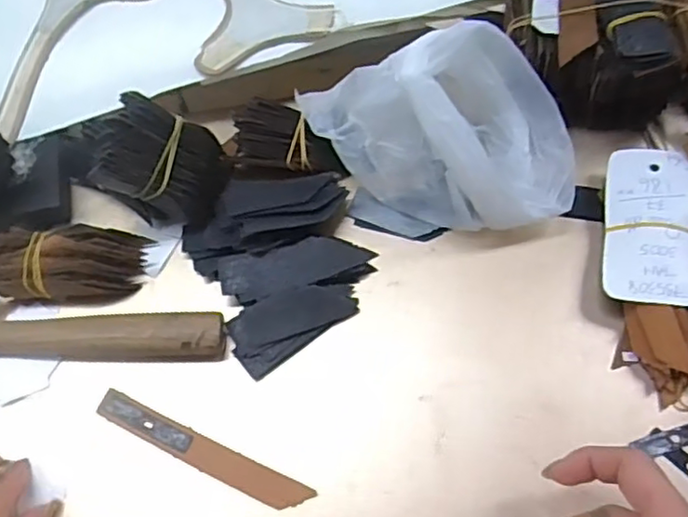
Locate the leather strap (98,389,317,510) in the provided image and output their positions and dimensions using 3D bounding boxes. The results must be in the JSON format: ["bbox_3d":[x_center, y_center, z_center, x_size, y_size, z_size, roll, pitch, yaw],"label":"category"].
[{"bbox_3d":[-0.077,0.103,0.341,0.124,0.004,0.017,23,66,12],"label":"leather strap"}]

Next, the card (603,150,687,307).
[{"bbox_3d":[0.183,-0.020,0.377,0.052,0.006,0.101,6,65,14],"label":"card"}]

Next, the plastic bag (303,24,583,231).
[{"bbox_3d":[0.060,-0.074,0.374,0.153,0.091,0.101,-9,64,-4],"label":"plastic bag"}]

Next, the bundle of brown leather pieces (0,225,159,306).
[{"bbox_3d":[-0.163,0.002,0.379,0.082,0.031,0.039,-3,63,-1],"label":"bundle of brown leather pieces"}]

